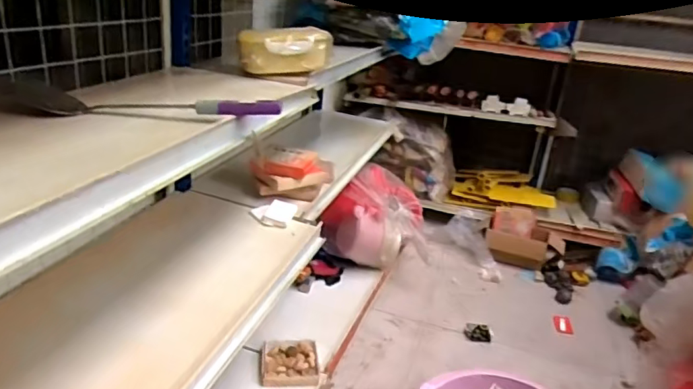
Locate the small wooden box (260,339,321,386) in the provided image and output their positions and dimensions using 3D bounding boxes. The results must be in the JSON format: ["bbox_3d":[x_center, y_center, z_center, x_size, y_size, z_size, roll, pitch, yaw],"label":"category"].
[{"bbox_3d":[-0.140,0.419,1.298,0.139,0.035,0.139,1,23,-8],"label":"small wooden box"}]

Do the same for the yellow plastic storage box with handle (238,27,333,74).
[{"bbox_3d":[-0.126,-0.303,1.097,0.176,0.085,0.107,-11,27,-32],"label":"yellow plastic storage box with handle"}]

